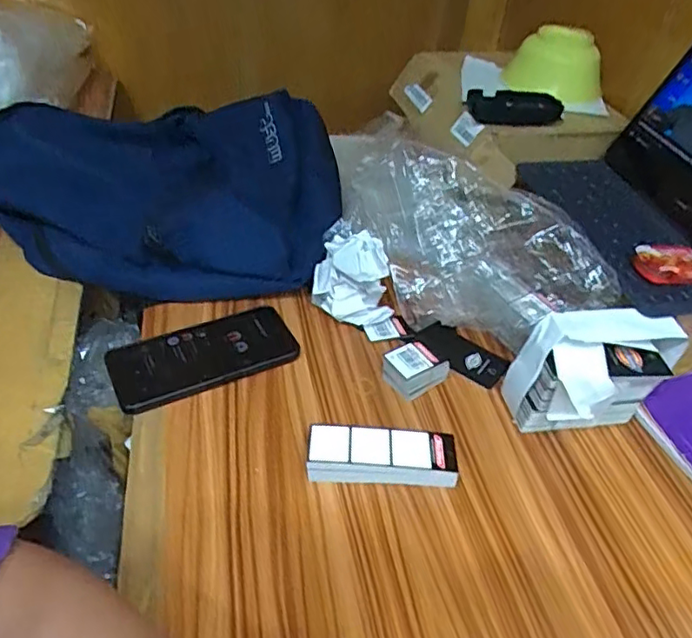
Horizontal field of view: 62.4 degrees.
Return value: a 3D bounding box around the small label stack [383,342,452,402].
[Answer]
[{"bbox_3d":[0.066,0.048,0.543,0.051,0.040,0.039,-19,47,-27],"label":"small label stack"}]

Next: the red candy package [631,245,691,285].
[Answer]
[{"bbox_3d":[0.304,-0.049,0.528,0.070,0.018,0.041,2,41,-6],"label":"red candy package"}]

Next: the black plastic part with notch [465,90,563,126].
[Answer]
[{"bbox_3d":[0.200,-0.253,0.683,0.102,0.029,0.055,-7,43,-16],"label":"black plastic part with notch"}]

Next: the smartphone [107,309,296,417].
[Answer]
[{"bbox_3d":[-0.134,0.032,0.542,0.167,0.014,0.079,-17,49,-26],"label":"smartphone"}]

